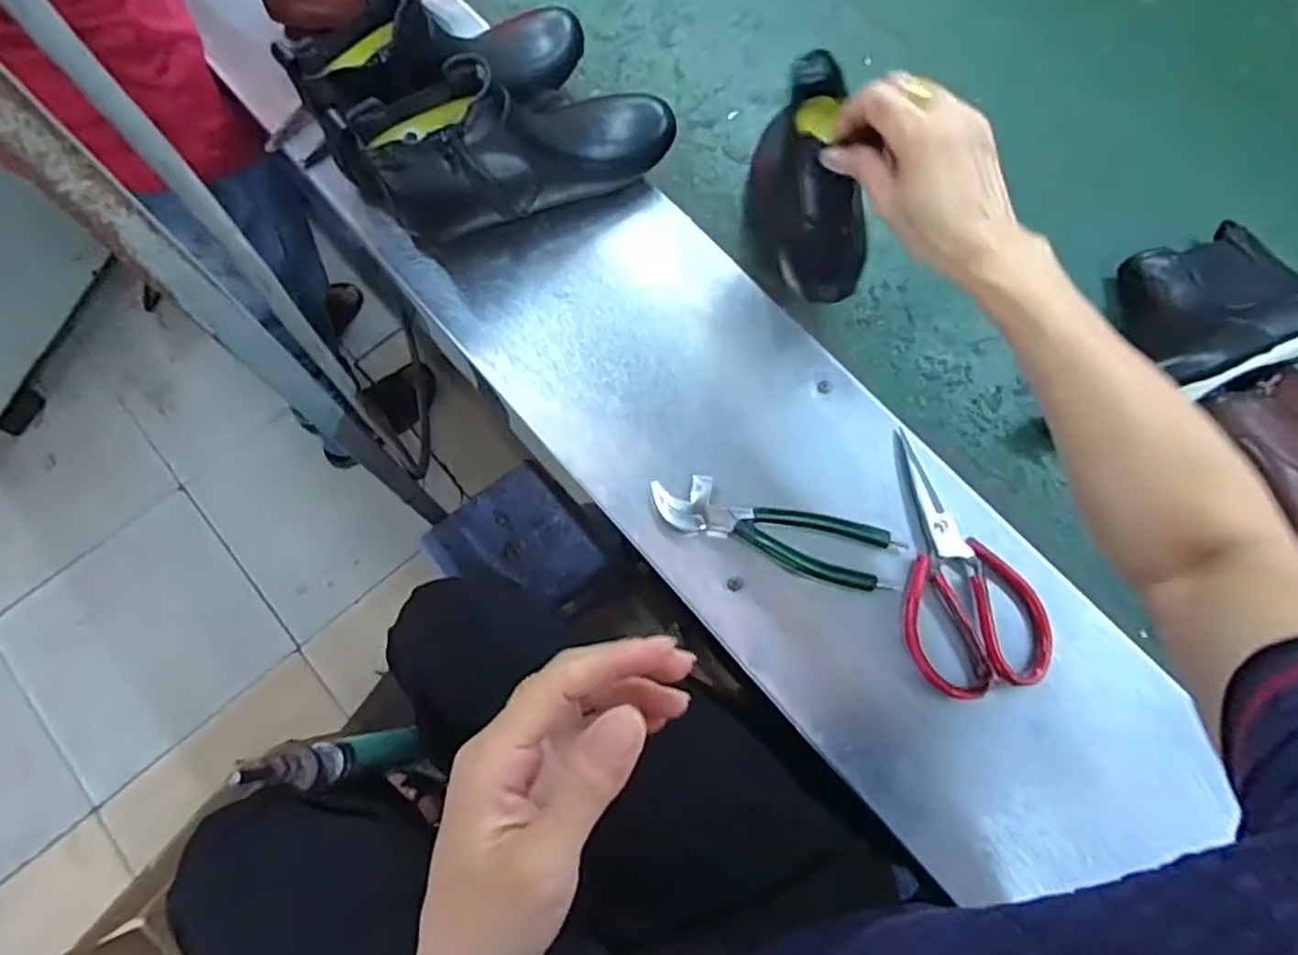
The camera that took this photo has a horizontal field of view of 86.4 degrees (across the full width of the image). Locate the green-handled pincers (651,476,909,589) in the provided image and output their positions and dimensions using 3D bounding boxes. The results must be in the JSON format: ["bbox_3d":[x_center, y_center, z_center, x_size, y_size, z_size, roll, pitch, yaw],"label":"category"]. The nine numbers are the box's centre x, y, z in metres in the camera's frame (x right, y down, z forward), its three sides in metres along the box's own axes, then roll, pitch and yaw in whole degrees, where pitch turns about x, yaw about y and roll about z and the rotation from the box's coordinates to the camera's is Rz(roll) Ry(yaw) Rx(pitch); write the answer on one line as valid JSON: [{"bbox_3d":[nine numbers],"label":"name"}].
[{"bbox_3d":[0.095,0.041,0.532,0.190,0.017,0.049,18,74,4],"label":"green-handled pincers"}]

